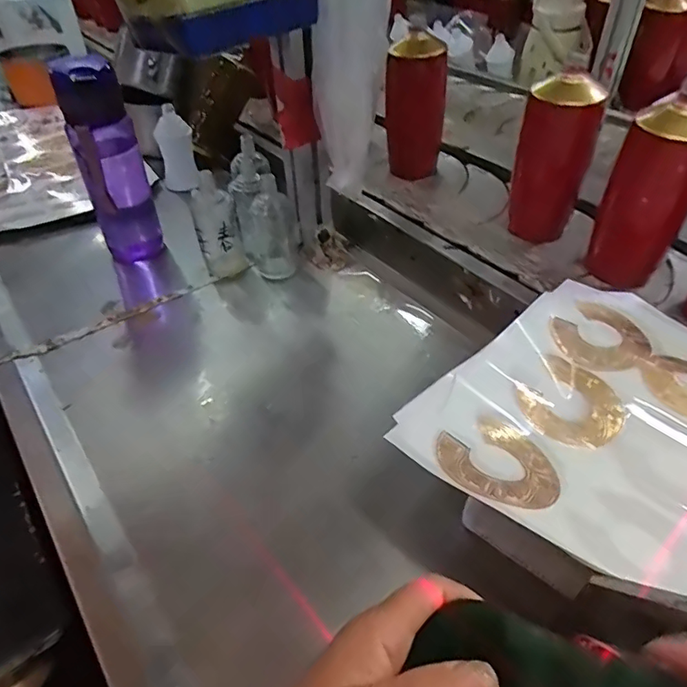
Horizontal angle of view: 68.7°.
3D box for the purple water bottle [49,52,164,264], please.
[{"bbox_3d":[-0.273,-0.206,0.593,0.073,0.228,0.062,-25,50,-21],"label":"purple water bottle"}]

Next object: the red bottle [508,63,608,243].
[{"bbox_3d":[0.239,-0.211,0.584,0.061,0.179,0.073,-17,48,-15],"label":"red bottle"}]

